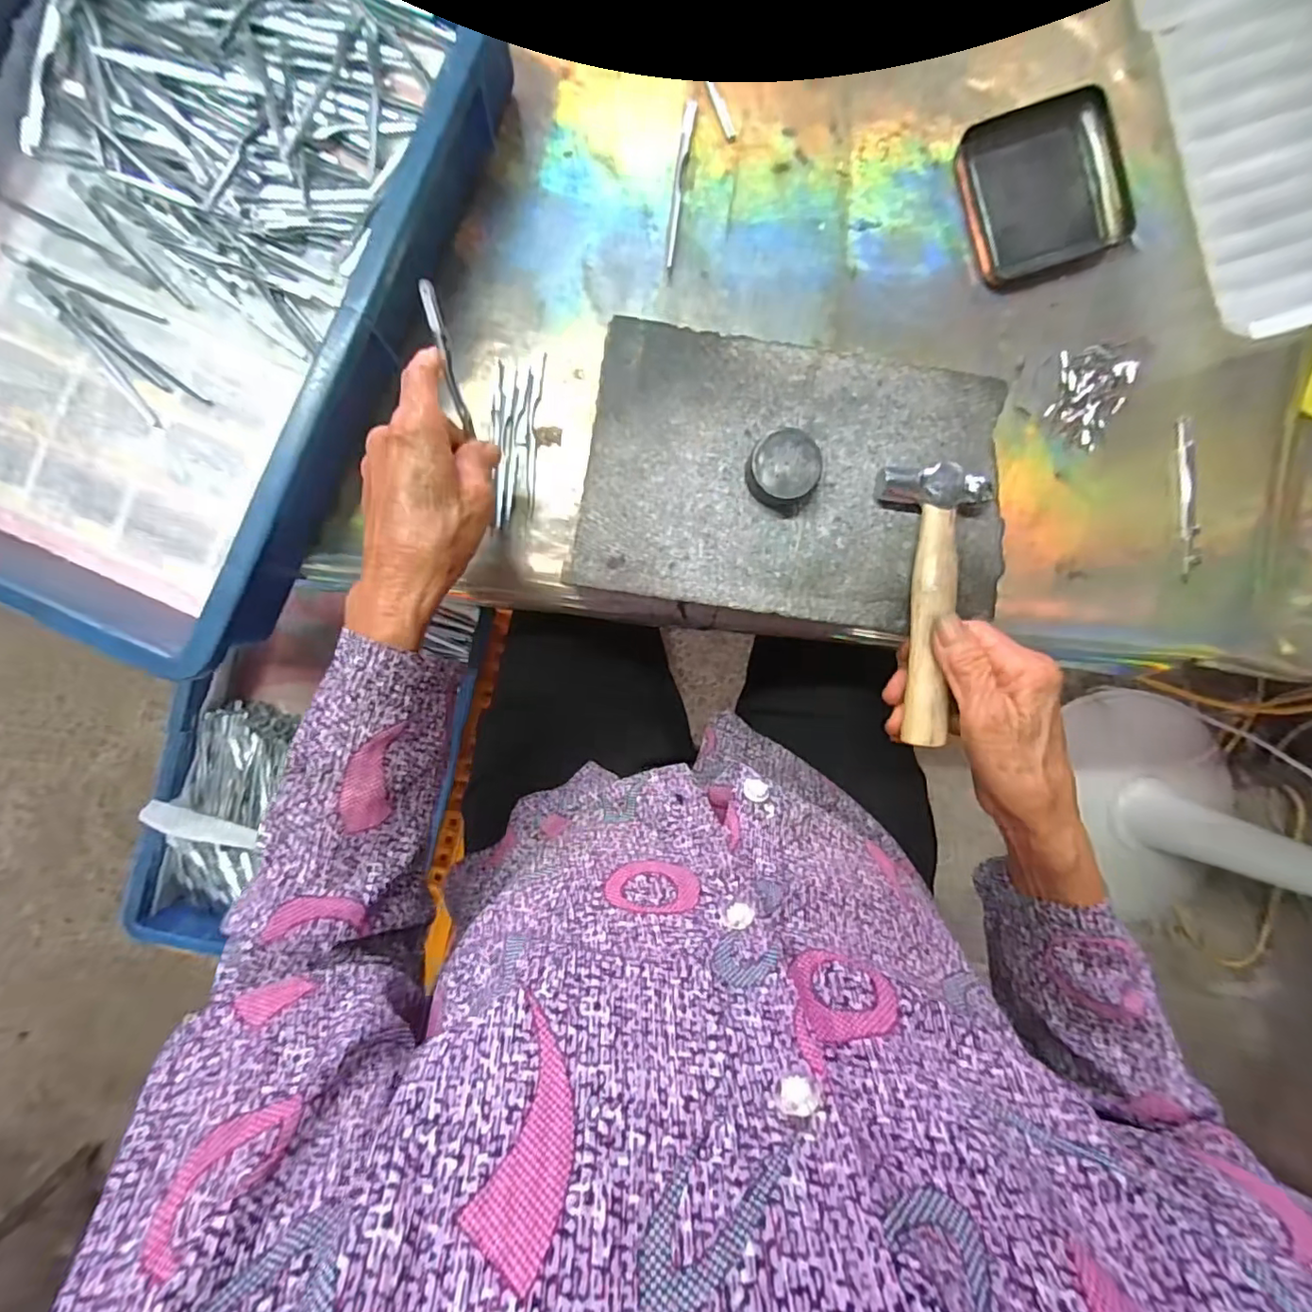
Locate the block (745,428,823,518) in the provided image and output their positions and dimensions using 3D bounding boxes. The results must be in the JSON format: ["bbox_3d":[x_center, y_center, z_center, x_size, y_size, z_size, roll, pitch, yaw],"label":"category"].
[{"bbox_3d":[0.071,-0.102,0.318,0.039,0.022,0.038,0,92,-2],"label":"block"}]

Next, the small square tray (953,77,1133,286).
[{"bbox_3d":[0.253,-0.304,0.378,0.100,0.013,0.104,-16,96,1],"label":"small square tray"}]

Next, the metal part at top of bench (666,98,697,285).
[{"bbox_3d":[0.015,-0.298,0.370,0.008,0.007,0.111,8,92,-2],"label":"metal part at top of bench"}]

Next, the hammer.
[{"bbox_3d":[0.152,-0.028,0.317,0.057,0.015,0.150,3,87,-1],"label":"hammer"}]

